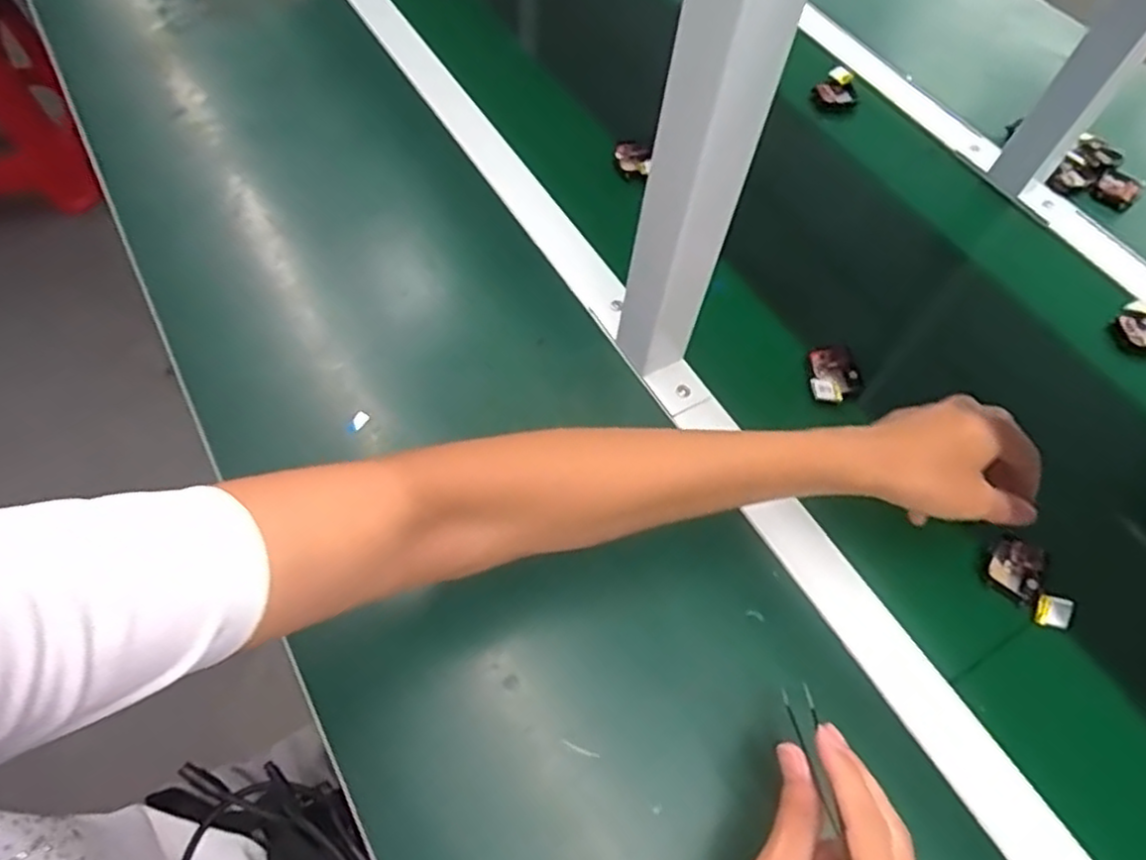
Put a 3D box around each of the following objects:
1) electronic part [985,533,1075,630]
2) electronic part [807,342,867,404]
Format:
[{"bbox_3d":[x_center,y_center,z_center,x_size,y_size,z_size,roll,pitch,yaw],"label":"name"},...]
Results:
[{"bbox_3d":[0.310,0.101,0.467,0.060,0.014,0.039,39,64,18],"label":"electronic part"},{"bbox_3d":[0.203,-0.045,0.545,0.046,0.012,0.050,-6,59,-8],"label":"electronic part"}]

